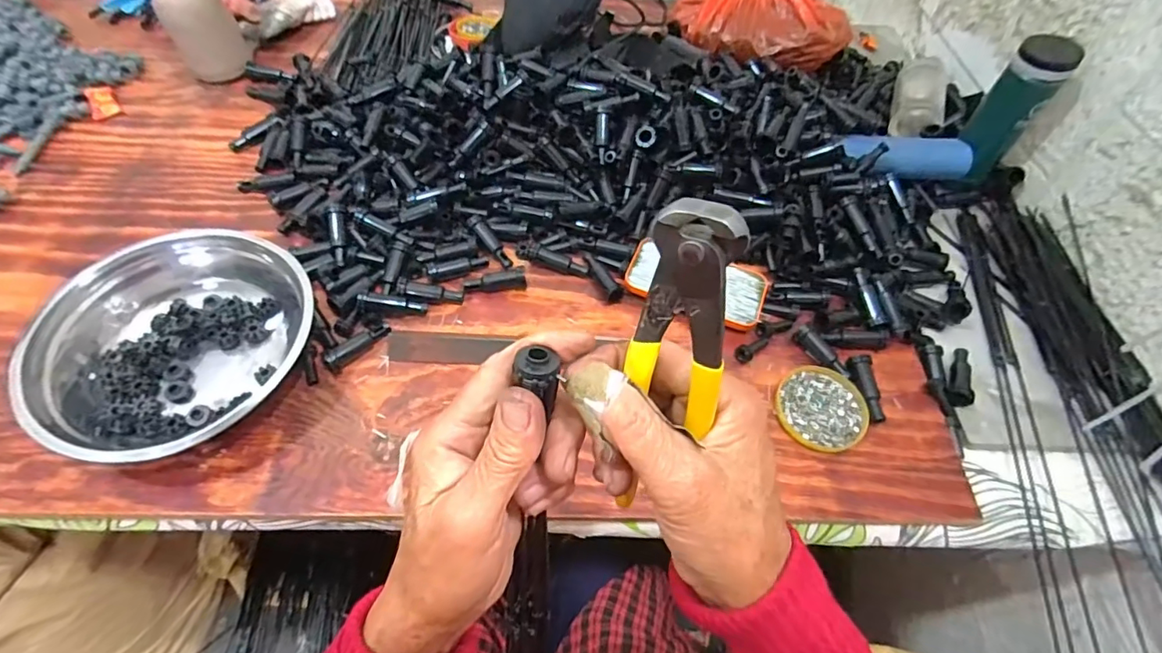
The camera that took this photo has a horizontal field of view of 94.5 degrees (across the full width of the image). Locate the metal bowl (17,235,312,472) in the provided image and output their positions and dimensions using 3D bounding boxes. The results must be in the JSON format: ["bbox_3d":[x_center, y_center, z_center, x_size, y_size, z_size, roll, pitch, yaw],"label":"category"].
[{"bbox_3d":[-0.347,0.020,0.469,0.208,0.073,0.198,2,56,-3],"label":"metal bowl"}]

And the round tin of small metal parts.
[{"bbox_3d":[0.229,0.079,0.512,0.082,0.014,0.083,2,56,-3],"label":"round tin of small metal parts"}]

